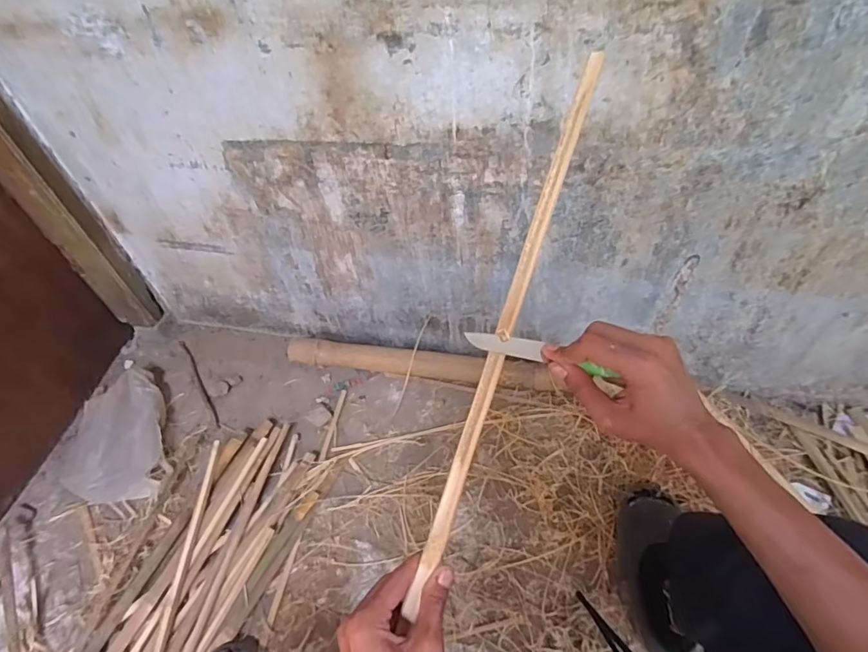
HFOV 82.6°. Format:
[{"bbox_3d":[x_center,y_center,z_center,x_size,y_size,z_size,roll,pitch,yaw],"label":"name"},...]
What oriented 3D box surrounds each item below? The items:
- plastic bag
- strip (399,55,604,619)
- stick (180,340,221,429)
[{"bbox_3d":[-0.747,0.259,1.133,0.245,0.070,0.314,-13,51,-6],"label":"plastic bag"},{"bbox_3d":[0.067,-0.003,0.445,0.018,0.009,0.523,18,85,19],"label":"strip"},{"bbox_3d":[-0.597,0.140,1.263,0.016,0.010,0.304,-30,55,-18],"label":"stick"}]

